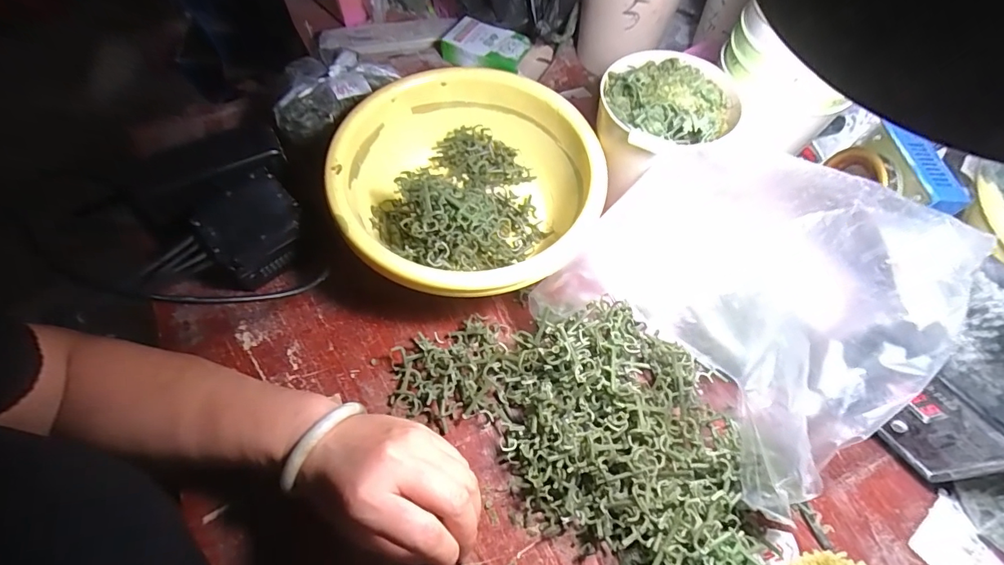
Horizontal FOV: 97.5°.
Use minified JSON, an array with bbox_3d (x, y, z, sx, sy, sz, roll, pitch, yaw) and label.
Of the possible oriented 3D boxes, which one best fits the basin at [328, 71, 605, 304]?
[{"bbox_3d":[-0.031,-0.079,0.404,0.215,0.091,0.222,0,62,0],"label":"basin"}]

